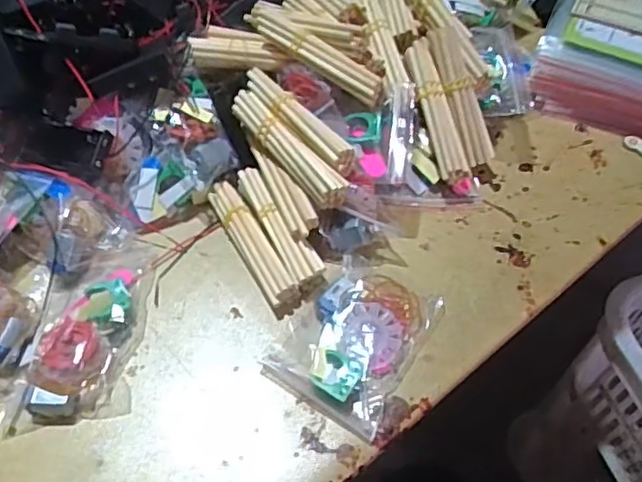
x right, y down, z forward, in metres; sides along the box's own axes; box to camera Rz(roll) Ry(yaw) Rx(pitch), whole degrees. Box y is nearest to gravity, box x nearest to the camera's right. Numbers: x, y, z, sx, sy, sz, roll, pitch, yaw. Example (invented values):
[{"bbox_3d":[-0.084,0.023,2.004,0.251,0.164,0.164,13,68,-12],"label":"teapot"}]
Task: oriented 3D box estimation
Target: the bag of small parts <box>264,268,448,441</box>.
[{"bbox_3d":[0.022,0.057,0.383,0.076,0.017,0.098,29,59,19],"label":"bag of small parts"}]

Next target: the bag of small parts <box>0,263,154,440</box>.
[{"bbox_3d":[-0.147,0.057,0.382,0.070,0.017,0.110,0,54,0],"label":"bag of small parts"}]

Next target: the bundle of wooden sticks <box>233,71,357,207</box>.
[{"bbox_3d":[-0.021,-0.069,0.435,0.037,0.031,0.114,-34,61,-23],"label":"bundle of wooden sticks"}]

